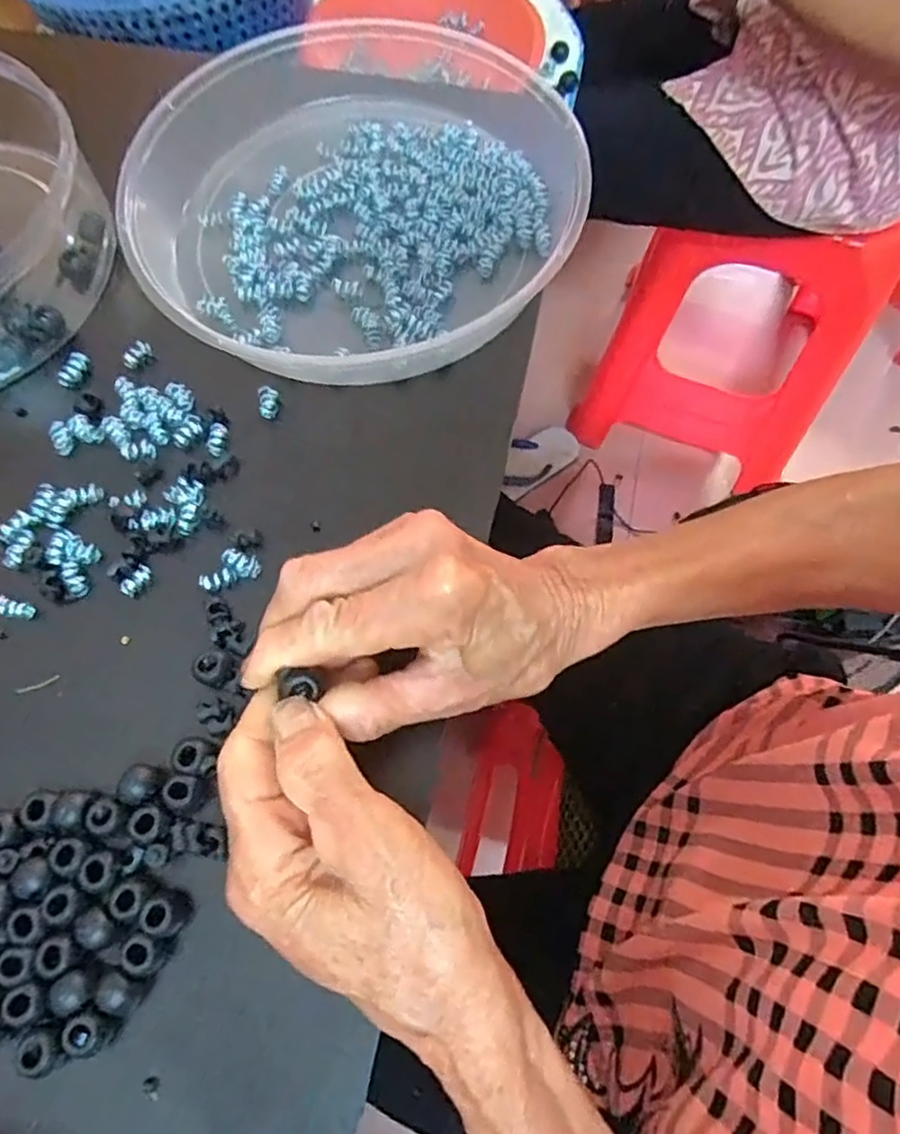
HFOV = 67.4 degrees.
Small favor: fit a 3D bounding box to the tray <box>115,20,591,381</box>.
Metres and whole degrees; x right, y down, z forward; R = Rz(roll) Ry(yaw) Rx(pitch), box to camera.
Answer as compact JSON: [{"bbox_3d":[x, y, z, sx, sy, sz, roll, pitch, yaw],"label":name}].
[{"bbox_3d":[-0.050,-0.198,0.360,0.229,0.041,0.232,0,69,1],"label":"tray"}]

